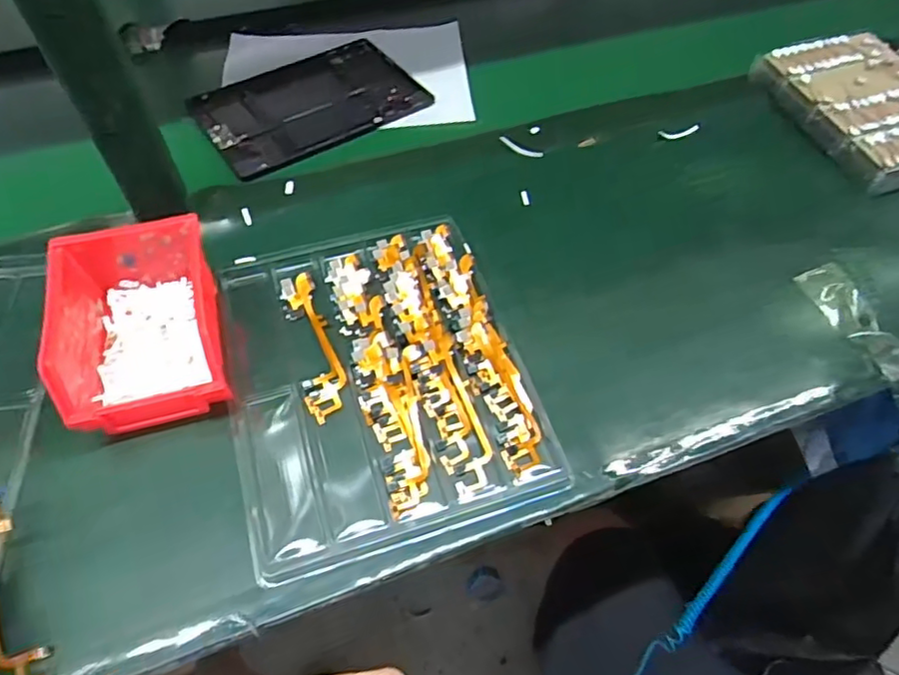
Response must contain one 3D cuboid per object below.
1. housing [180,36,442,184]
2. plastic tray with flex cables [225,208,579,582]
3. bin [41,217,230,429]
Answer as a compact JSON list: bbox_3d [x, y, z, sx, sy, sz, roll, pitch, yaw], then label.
[{"bbox_3d":[-0.154,-0.262,0.657,0.232,0.012,0.171,-29,60,-19],"label":"housing"},{"bbox_3d":[-0.055,0.025,0.455,0.214,0.018,0.258,-15,56,-11],"label":"plastic tray with flex cables"},{"bbox_3d":[-0.224,-0.012,0.435,0.100,0.072,0.141,-13,56,-10],"label":"bin"}]

